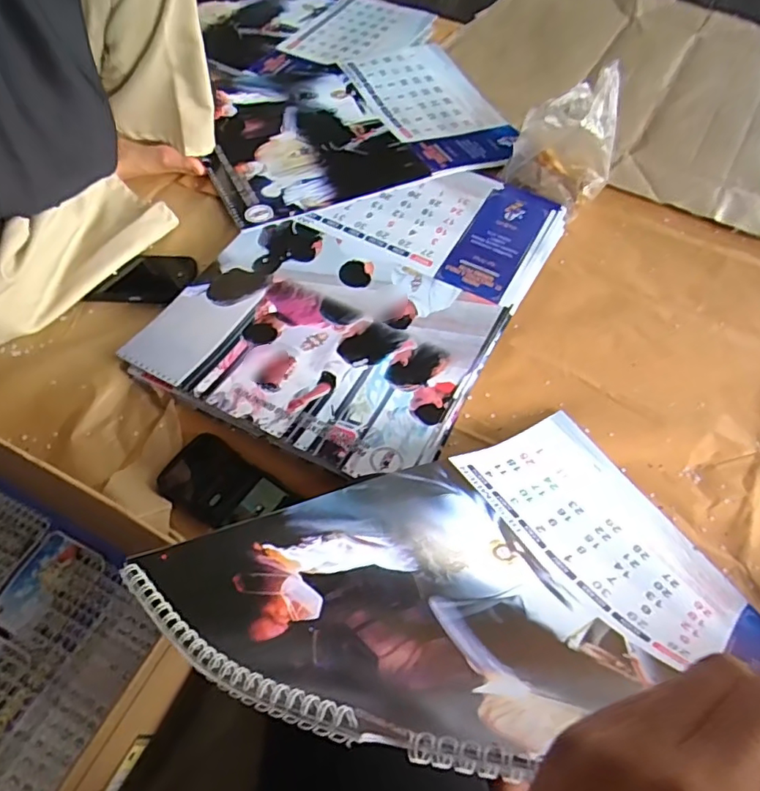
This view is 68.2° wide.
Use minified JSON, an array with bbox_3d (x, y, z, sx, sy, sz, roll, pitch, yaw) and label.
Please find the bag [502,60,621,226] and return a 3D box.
[{"bbox_3d":[0.268,-0.361,0.804,0.102,0.167,0.105,-27,61,-18],"label":"bag"}]

